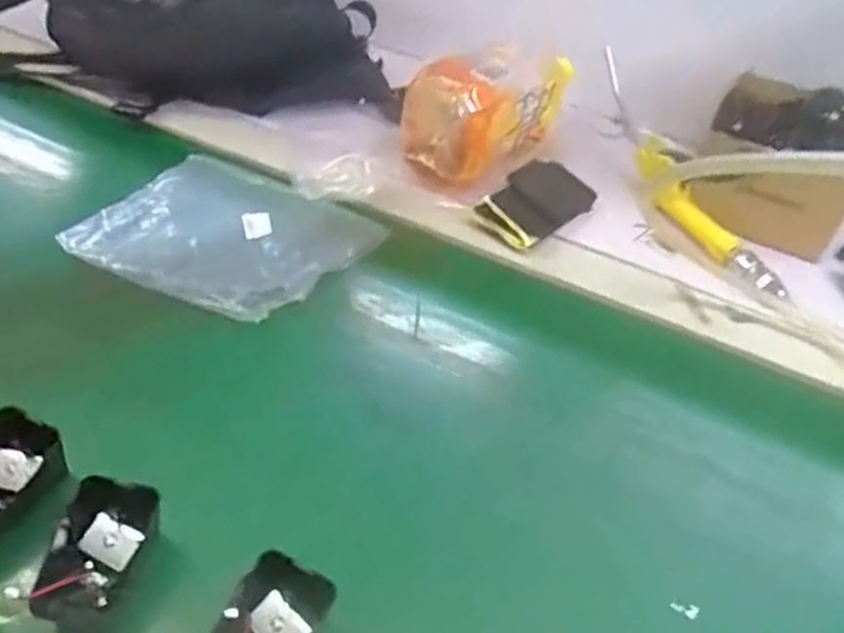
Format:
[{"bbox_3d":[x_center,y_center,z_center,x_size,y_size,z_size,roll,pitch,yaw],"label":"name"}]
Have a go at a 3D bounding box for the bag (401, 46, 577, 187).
[{"bbox_3d":[0.052,-0.187,0.671,0.091,0.095,0.137,32,49,24],"label":"bag"}]

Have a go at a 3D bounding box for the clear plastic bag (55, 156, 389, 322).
[{"bbox_3d":[-0.152,-0.064,0.594,0.198,0.014,0.157,21,45,15],"label":"clear plastic bag"}]

